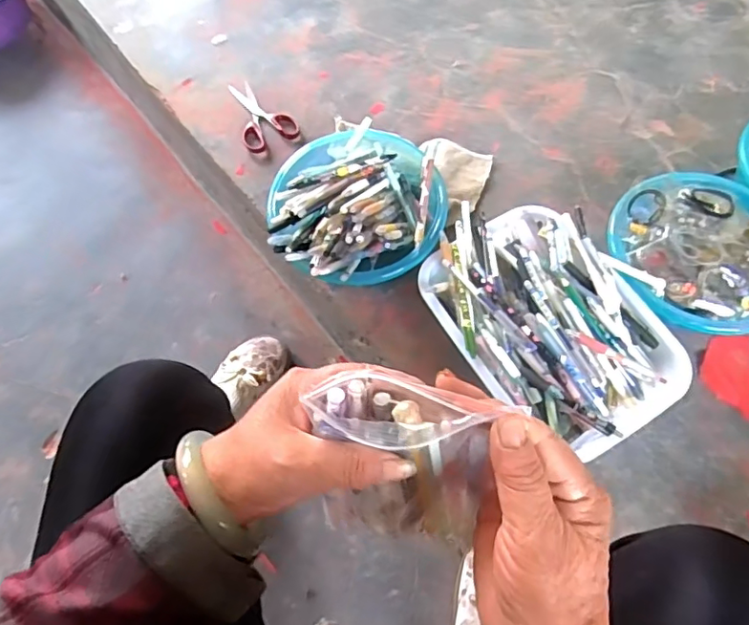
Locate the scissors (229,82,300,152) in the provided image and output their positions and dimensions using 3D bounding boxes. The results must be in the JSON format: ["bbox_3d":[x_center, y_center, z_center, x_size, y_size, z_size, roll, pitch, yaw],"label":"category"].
[{"bbox_3d":[-0.176,-0.305,0.853,0.083,0.007,0.138,-24,67,-12],"label":"scissors"}]

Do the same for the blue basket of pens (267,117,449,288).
[{"bbox_3d":[-0.024,-0.142,0.719,0.218,0.115,0.227,0,64,-1],"label":"blue basket of pens"}]

